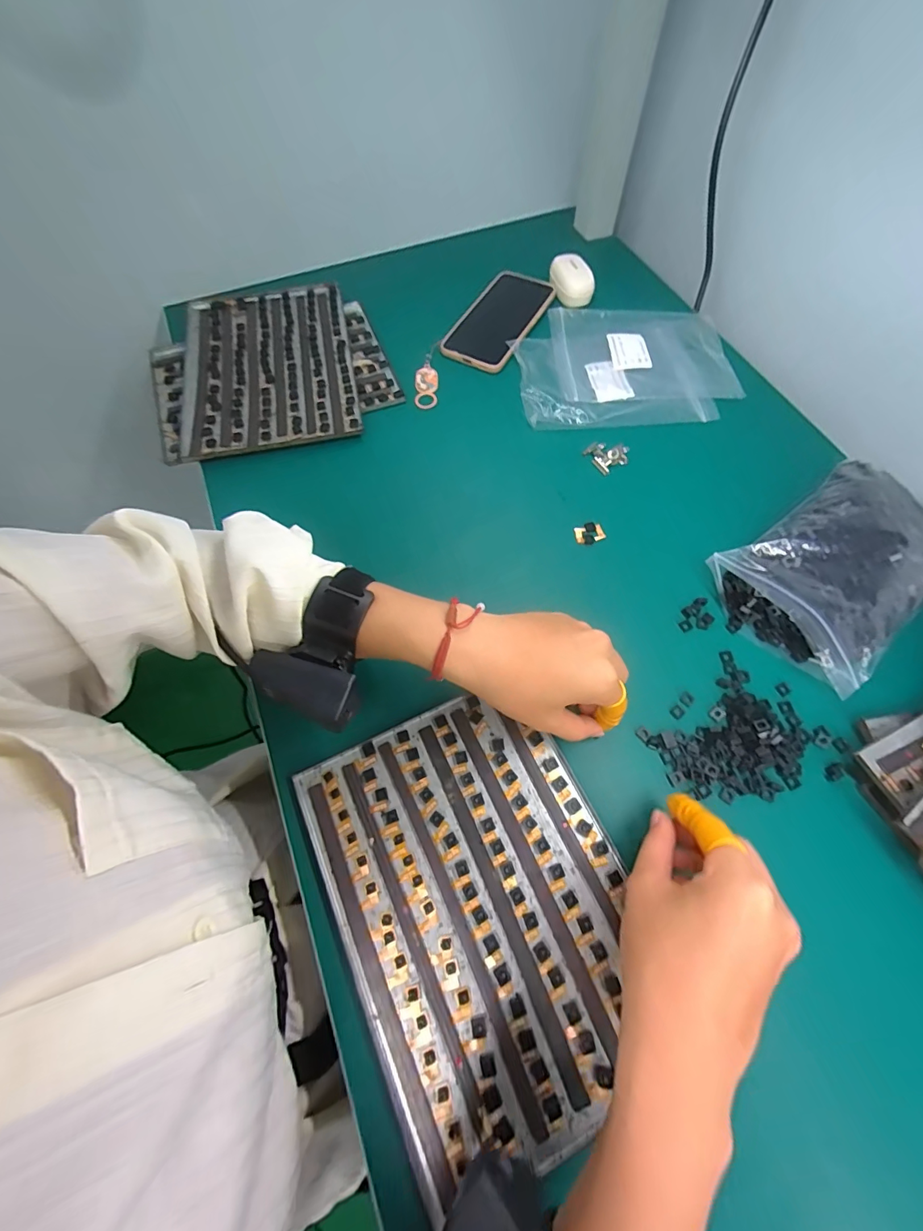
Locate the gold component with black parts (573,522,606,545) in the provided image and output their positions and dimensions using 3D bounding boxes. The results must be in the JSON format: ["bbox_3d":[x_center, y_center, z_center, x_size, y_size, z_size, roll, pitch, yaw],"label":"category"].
[{"bbox_3d":[0.117,-0.075,0.411,0.025,0.007,0.019,-22,66,-9],"label":"gold component with black parts"}]

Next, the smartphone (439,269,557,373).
[{"bbox_3d":[0.044,-0.349,0.528,0.077,0.015,0.159,26,68,12],"label":"smartphone"}]

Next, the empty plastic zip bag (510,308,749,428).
[{"bbox_3d":[0.178,-0.279,0.502,0.232,0.012,0.179,-6,65,-2],"label":"empty plastic zip bag"}]

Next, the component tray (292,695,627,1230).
[{"bbox_3d":[0.012,0.179,0.295,0.177,0.006,0.236,-24,67,-10],"label":"component tray"}]

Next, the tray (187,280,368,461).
[{"bbox_3d":[-0.215,-0.277,0.500,0.182,0.014,0.245,-13,65,-6],"label":"tray"}]

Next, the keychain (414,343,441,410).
[{"bbox_3d":[-0.038,-0.265,0.498,0.026,0.008,0.092,1,65,1],"label":"keychain"}]

